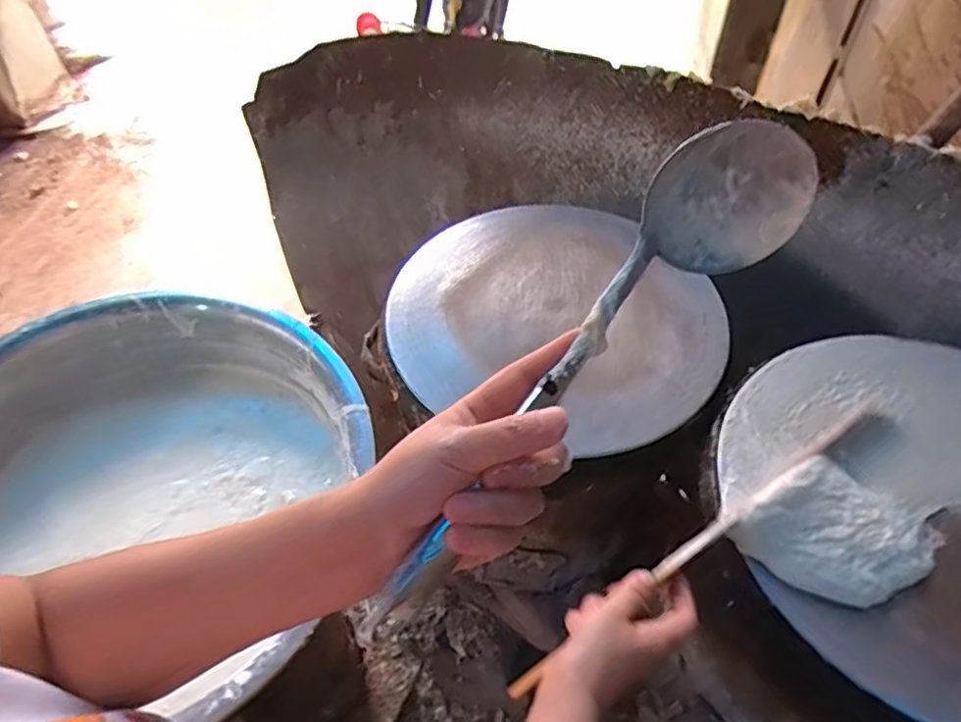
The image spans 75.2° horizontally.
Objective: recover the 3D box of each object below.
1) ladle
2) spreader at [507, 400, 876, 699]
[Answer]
[{"bbox_3d":[0.054,-0.001,0.327,0.065,0.077,0.328,38,75,26],"label":"ladle"},{"bbox_3d":[0.202,0.141,0.523,0.431,0.040,0.019,-30,58,-17],"label":"spreader"}]

